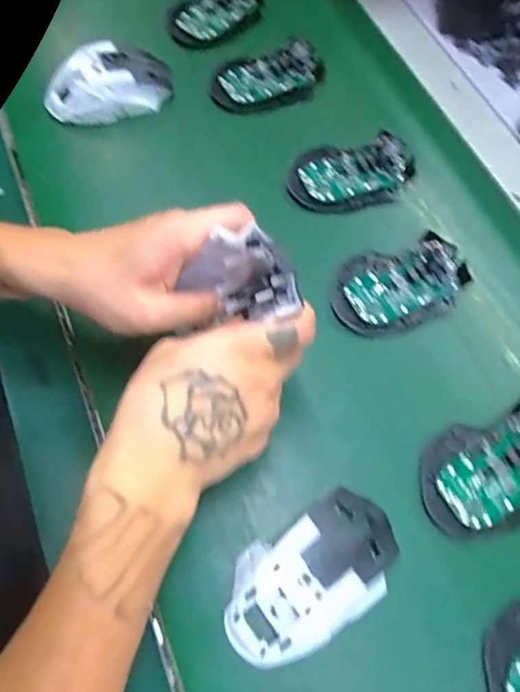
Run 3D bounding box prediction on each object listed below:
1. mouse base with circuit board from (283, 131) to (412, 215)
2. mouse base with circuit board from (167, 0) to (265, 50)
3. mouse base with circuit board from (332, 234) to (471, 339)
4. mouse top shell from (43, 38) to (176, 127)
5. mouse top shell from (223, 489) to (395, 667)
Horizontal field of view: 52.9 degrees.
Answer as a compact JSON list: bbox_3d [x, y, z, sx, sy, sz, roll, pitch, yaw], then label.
[{"bbox_3d":[0.083,-0.155,0.471,0.114,0.027,0.073,-3,65,-5],"label":"mouse base with circuit board"},{"bbox_3d":[-0.042,-0.355,0.547,0.071,0.025,0.124,36,68,13],"label":"mouse base with circuit board"},{"bbox_3d":[0.115,-0.049,0.418,0.114,0.027,0.074,-9,65,-7],"label":"mouse base with circuit board"},{"bbox_3d":[-0.139,-0.243,0.480,0.114,0.038,0.059,-22,68,-13],"label":"mouse top shell"},{"bbox_3d":[0.031,0.138,0.316,0.113,0.038,0.065,-26,69,-15],"label":"mouse top shell"}]

